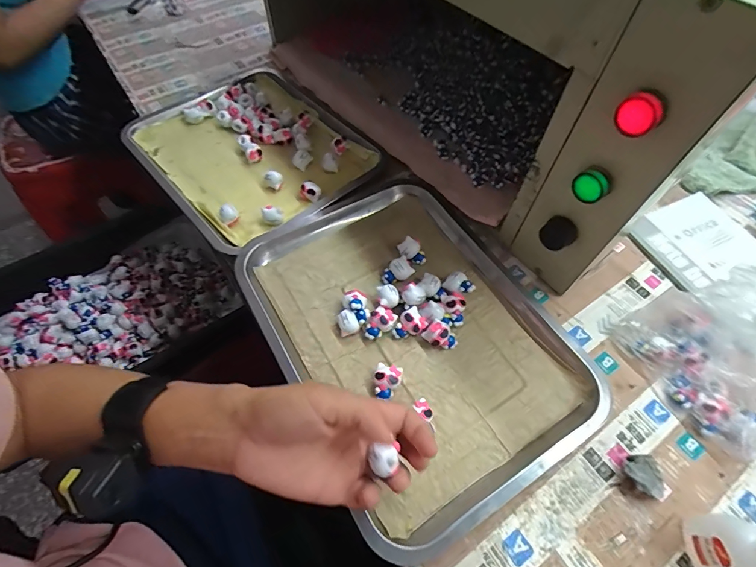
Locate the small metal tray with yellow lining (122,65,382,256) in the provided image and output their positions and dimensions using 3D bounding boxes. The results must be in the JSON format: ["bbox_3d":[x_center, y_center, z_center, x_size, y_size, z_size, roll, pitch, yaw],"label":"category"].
[{"bbox_3d":[-0.185,-0.197,0.570,0.272,0.048,0.341,-38,66,-21],"label":"small metal tray with yellow lining"}]

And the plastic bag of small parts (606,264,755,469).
[{"bbox_3d":[0.323,0.056,0.337,0.107,0.114,0.145,-26,63,-15],"label":"plastic bag of small parts"}]

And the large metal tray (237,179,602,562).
[{"bbox_3d":[0.038,0.044,0.393,0.264,0.030,0.334,-28,63,-16],"label":"large metal tray"}]

